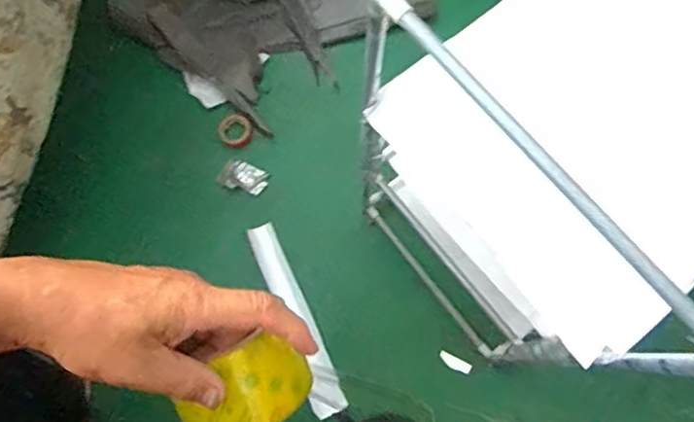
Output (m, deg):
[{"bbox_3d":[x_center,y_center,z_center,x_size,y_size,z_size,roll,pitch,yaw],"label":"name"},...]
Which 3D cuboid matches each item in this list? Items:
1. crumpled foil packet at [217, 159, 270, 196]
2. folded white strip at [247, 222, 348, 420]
[{"bbox_3d":[-0.153,-0.048,0.869,0.066,0.004,0.048,29,67,-8],"label":"crumpled foil packet"},{"bbox_3d":[-0.073,0.148,0.812,0.042,0.023,0.279,-22,76,-4],"label":"folded white strip"}]

